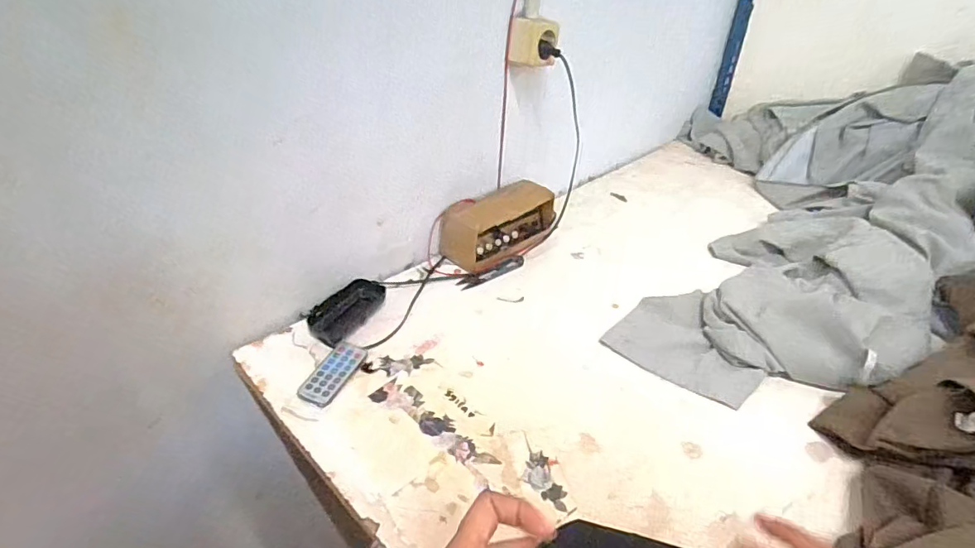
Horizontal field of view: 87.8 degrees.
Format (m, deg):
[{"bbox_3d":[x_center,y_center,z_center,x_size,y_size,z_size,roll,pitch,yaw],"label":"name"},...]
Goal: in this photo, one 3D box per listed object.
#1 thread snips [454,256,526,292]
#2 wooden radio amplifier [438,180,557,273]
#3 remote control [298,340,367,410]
[{"bbox_3d":[0.006,-0.004,0.744,0.115,0.005,0.026,-23,44,-29],"label":"thread snips"},{"bbox_3d":[0.020,-0.081,0.789,0.093,0.077,0.186,31,46,33],"label":"wooden radio amplifier"},{"bbox_3d":[-0.173,0.109,0.572,0.041,0.011,0.087,13,39,14],"label":"remote control"}]

